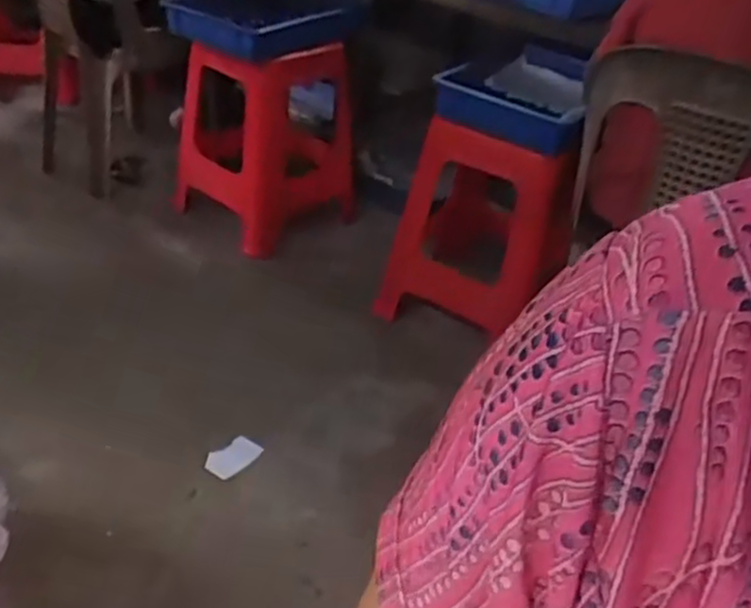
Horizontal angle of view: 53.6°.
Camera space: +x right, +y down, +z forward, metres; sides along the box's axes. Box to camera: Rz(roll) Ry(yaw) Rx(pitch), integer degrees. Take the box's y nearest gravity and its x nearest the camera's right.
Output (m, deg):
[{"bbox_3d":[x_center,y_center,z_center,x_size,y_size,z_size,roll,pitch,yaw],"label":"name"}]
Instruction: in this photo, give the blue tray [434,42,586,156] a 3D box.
[{"bbox_3d":[0.301,-0.460,1.591,0.277,0.090,0.450,14,35,9],"label":"blue tray"}]

